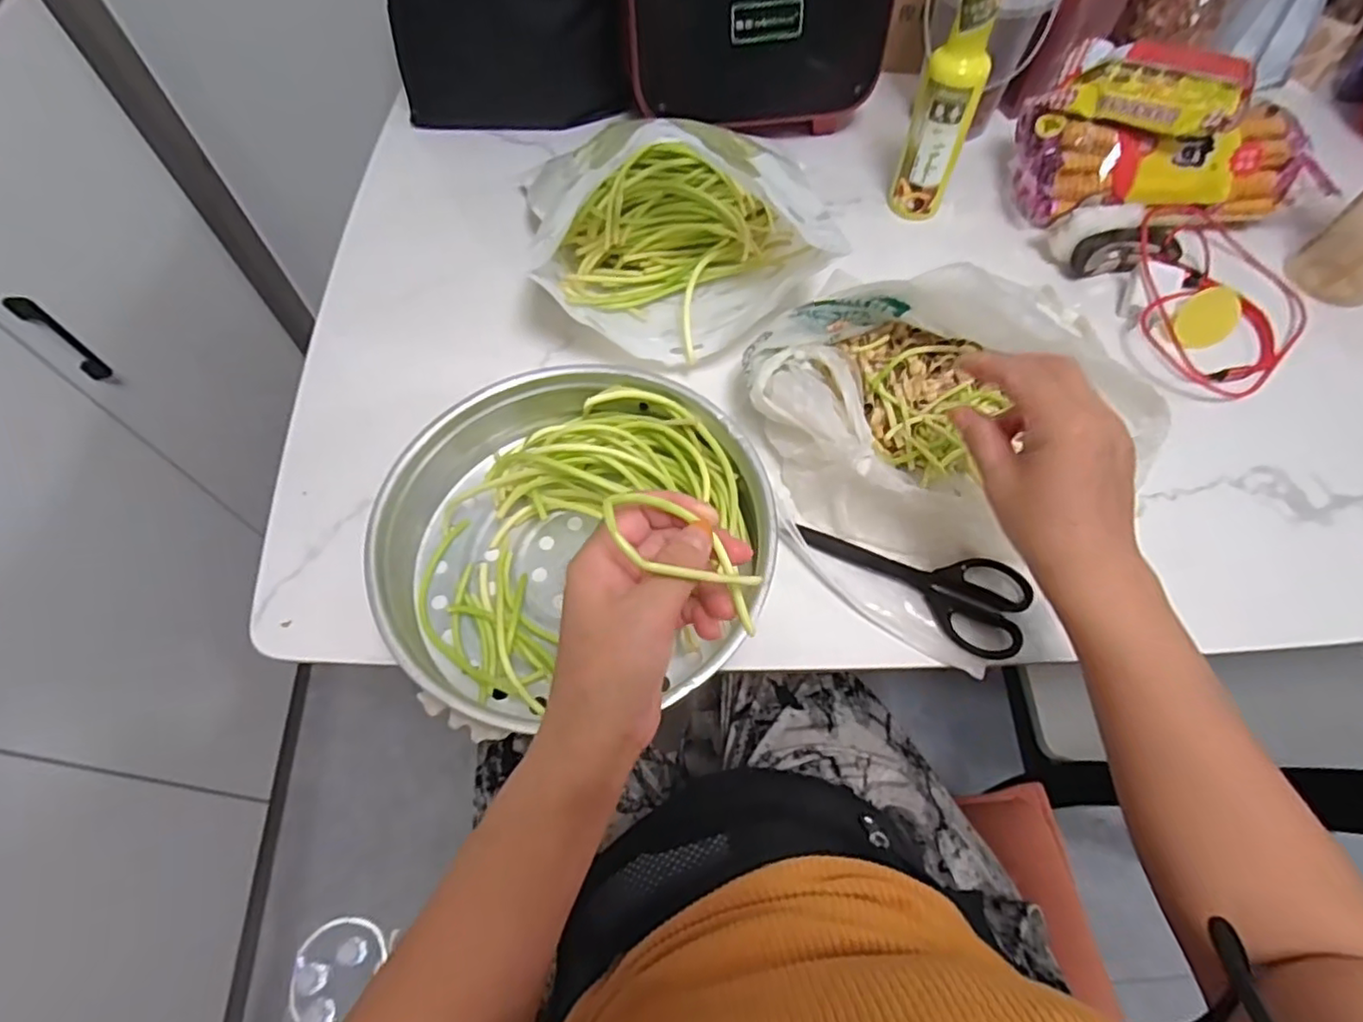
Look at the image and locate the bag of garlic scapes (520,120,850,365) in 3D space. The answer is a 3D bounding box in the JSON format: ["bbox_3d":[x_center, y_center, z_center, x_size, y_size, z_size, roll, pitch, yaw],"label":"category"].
[{"bbox_3d":[-0.002,-0.245,0.550,0.233,0.115,0.209,-9,61,-4],"label":"bag of garlic scapes"}]

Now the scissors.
[{"bbox_3d":[0.158,0.049,0.454,0.157,0.013,0.062,19,63,12],"label":"scissors"}]

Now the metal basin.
[{"bbox_3d":[-0.069,0.015,0.448,0.253,0.069,0.240,-1,61,1],"label":"metal basin"}]

